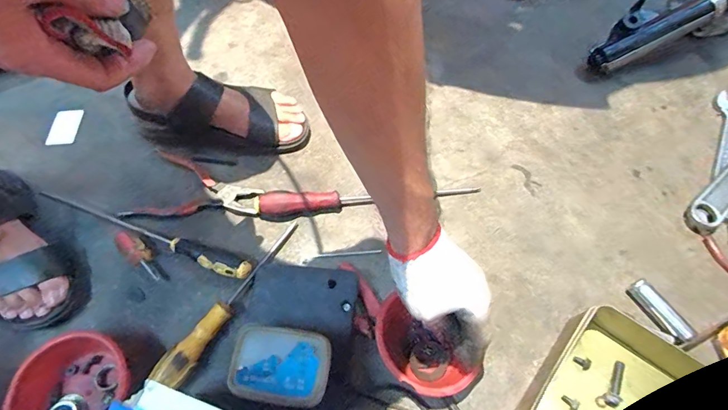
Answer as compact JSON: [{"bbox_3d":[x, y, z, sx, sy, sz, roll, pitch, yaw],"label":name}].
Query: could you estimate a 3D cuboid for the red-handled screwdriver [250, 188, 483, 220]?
[{"bbox_3d":[0.004,-0.008,0.559,0.305,0.034,0.027,-5,62,-2],"label":"red-handled screwdriver"}]

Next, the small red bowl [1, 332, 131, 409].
[{"bbox_3d":[-0.312,0.195,0.435,0.102,0.043,0.112,0,62,1],"label":"small red bowl"}]

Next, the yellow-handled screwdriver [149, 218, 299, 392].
[{"bbox_3d":[-0.154,0.107,0.487,0.030,0.030,0.232,30,66,15],"label":"yellow-handled screwdriver"}]

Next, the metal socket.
[{"bbox_3d":[0.354,0.127,0.490,0.022,0.022,0.077,-20,64,-10],"label":"metal socket"}]

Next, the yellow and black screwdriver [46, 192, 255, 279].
[{"bbox_3d":[-0.299,0.031,0.541,0.329,0.031,0.026,20,64,11],"label":"yellow and black screwdriver"}]

